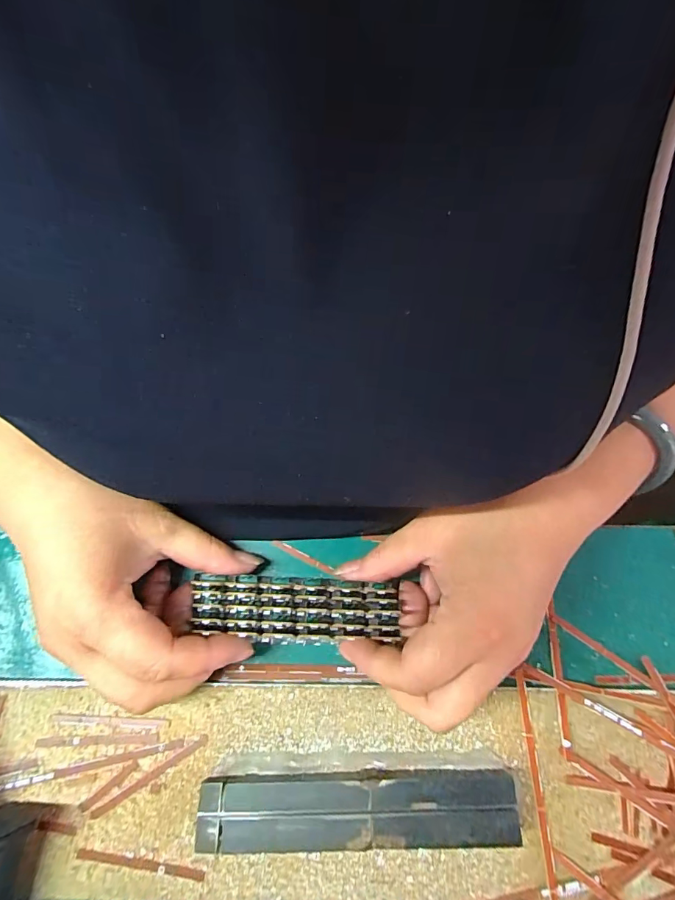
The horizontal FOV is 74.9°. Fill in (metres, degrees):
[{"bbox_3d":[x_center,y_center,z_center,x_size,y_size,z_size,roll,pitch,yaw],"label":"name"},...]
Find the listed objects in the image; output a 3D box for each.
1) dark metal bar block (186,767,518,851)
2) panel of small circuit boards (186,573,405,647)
[{"bbox_3d":[0.009,0.162,0.200,0.137,0.020,0.027,-1,71,-1],"label":"dark metal bar block"},{"bbox_3d":[-0.023,0.083,0.227,0.106,0.020,0.028,7,66,0],"label":"panel of small circuit boards"}]

